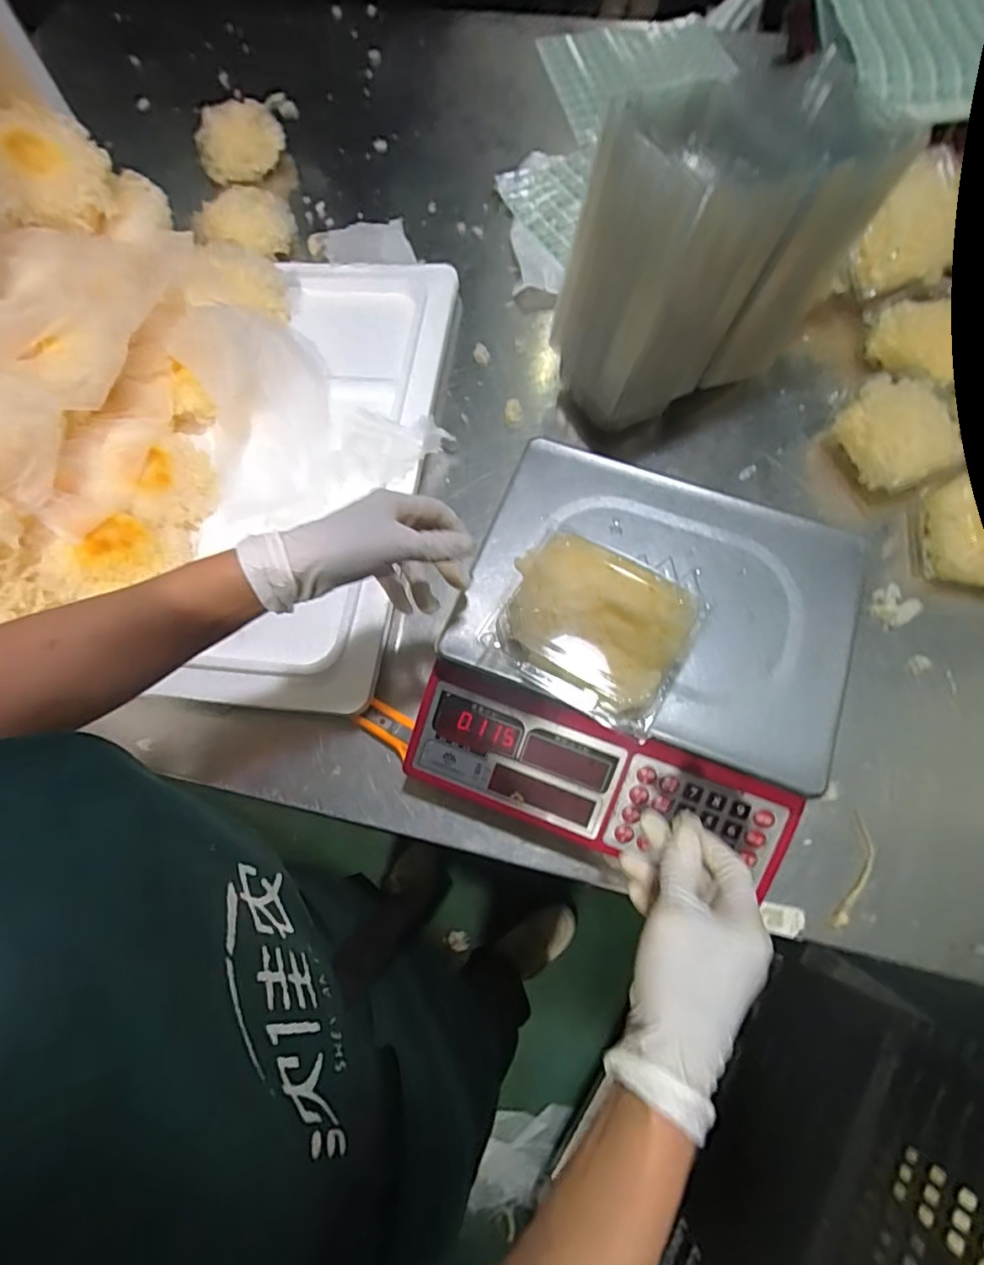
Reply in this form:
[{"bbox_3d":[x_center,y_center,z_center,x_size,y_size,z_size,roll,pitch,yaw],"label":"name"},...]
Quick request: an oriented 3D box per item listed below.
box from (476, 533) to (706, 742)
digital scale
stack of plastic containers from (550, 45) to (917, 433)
[{"bbox_3d":[0.073,-0.002,0.397,0.134,0.060,0.093,27,73,11],"label":"box"},{"bbox_3d":[0.117,0.017,0.459,0.294,0.087,0.295,19,69,5],"label":"digital scale"},{"bbox_3d":[0.200,-0.351,0.552,0.242,0.242,0.136,-24,71,-7],"label":"stack of plastic containers"}]

